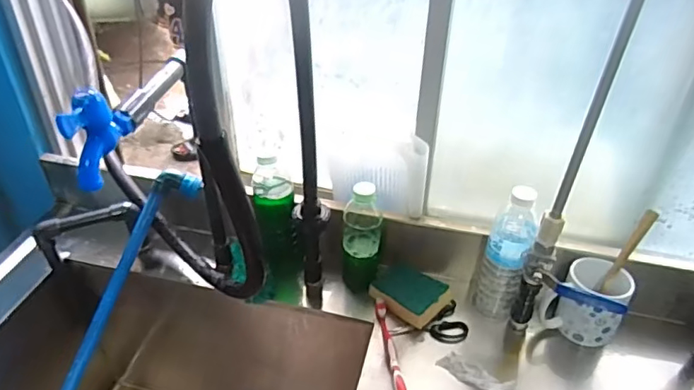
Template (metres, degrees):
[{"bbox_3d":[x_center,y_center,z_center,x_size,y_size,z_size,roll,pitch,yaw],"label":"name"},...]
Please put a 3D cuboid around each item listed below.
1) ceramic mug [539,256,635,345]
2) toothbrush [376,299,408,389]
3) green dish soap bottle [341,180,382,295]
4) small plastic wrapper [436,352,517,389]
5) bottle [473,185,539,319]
[{"bbox_3d":[0.333,0.152,0.738,0.096,0.098,0.108,32,46,33],"label":"ceramic mug"},{"bbox_3d":[0.063,0.217,0.721,0.019,0.023,0.177,-3,38,-7],"label":"toothbrush"},{"bbox_3d":[0.022,0.063,0.779,0.057,0.167,0.055,2,37,1],"label":"green dish soap bottle"},{"bbox_3d":[0.172,0.239,0.702,0.102,0.021,0.030,25,43,28],"label":"small plastic wrapper"},{"bbox_3d":[0.223,0.079,0.742,0.061,0.206,0.061,17,40,19],"label":"bottle"}]

